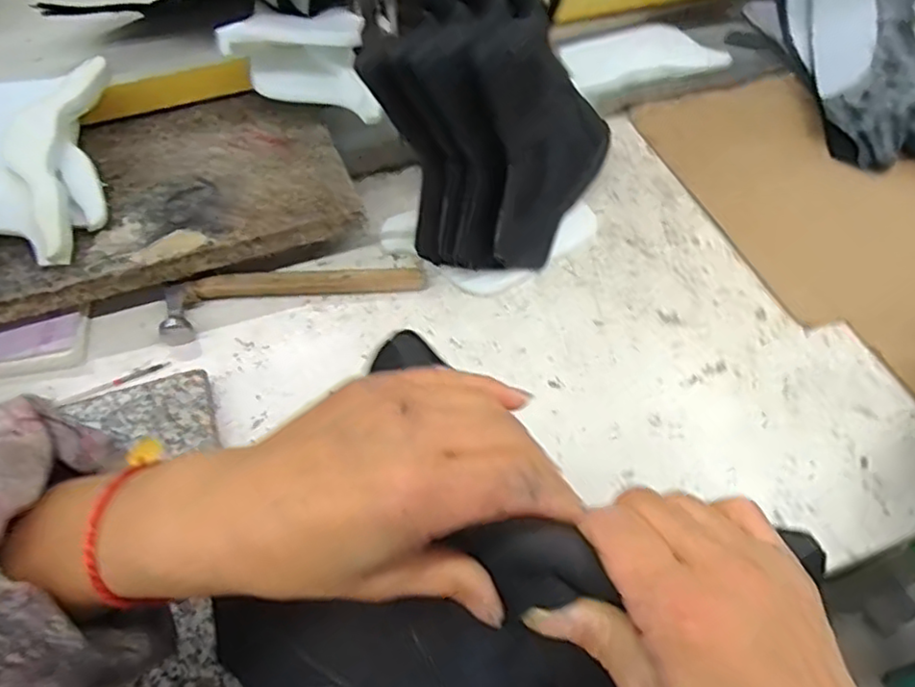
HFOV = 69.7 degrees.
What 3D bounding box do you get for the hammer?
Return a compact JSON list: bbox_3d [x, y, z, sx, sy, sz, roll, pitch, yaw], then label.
[{"bbox_3d":[-0.152,-0.050,0.611,0.235,0.021,0.062,-13,54,-9],"label":"hammer"}]

